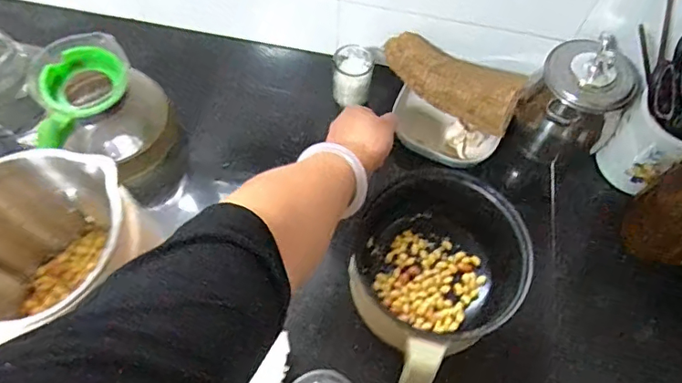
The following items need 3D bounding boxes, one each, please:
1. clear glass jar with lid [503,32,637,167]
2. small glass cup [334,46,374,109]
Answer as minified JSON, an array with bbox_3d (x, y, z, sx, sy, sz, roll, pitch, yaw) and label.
[{"bbox_3d":[0.276,-0.094,0.631,0.117,0.168,0.094,36,68,15],"label":"clear glass jar with lid"},{"bbox_3d":[0.016,-0.156,0.691,0.050,0.064,0.056,4,63,0],"label":"small glass cup"}]

